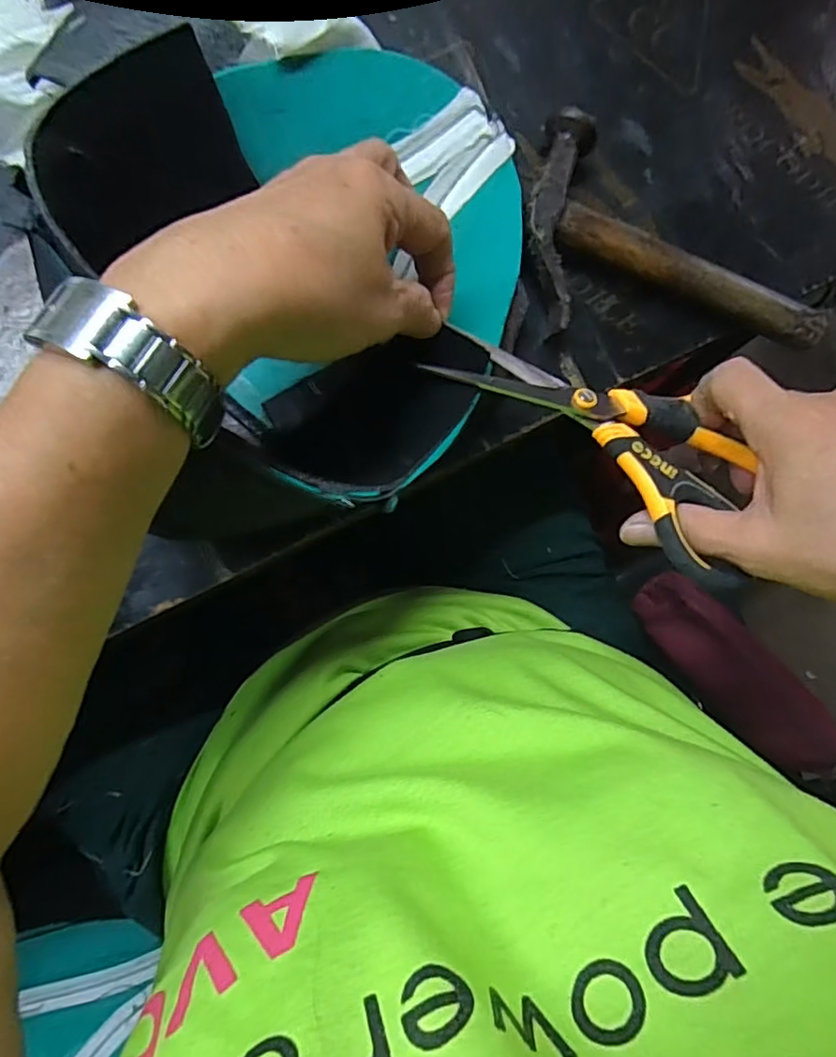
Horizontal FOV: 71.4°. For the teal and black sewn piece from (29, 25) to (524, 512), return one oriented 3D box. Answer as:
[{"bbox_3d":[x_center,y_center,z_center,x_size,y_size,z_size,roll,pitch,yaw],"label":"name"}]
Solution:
[{"bbox_3d":[-0.024,-0.129,0.257,0.197,0.098,0.185,-42,94,-7],"label":"teal and black sewn piece"}]

